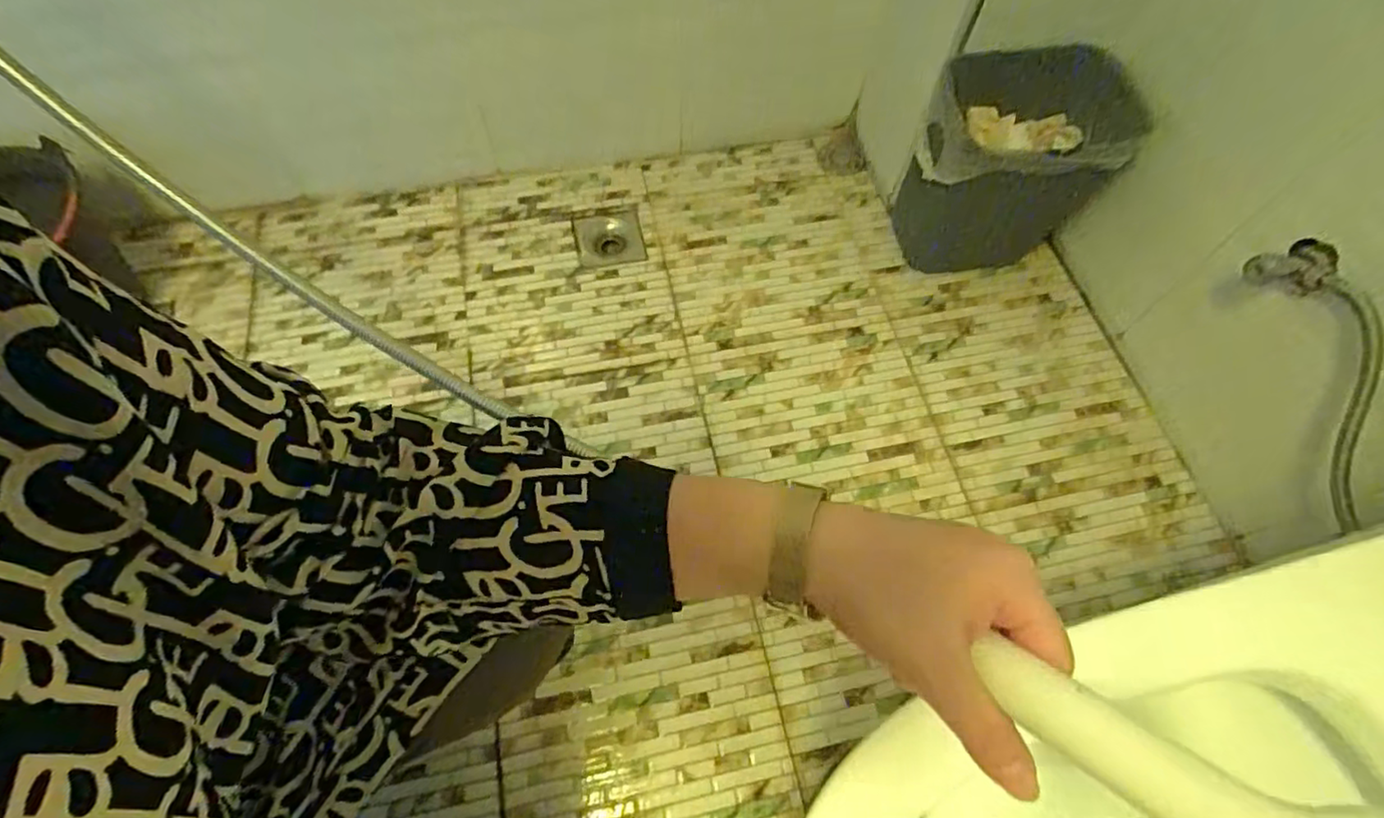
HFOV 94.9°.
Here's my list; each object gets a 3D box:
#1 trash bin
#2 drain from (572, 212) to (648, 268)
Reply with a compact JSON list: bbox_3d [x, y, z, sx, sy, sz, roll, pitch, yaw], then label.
[{"bbox_3d":[0.438,-0.325,0.873,0.248,0.267,0.137,-6,63,-4],"label":"trash bin"},{"bbox_3d":[-0.130,-0.264,0.994,0.102,0.018,0.108,-11,64,-6],"label":"drain"}]

